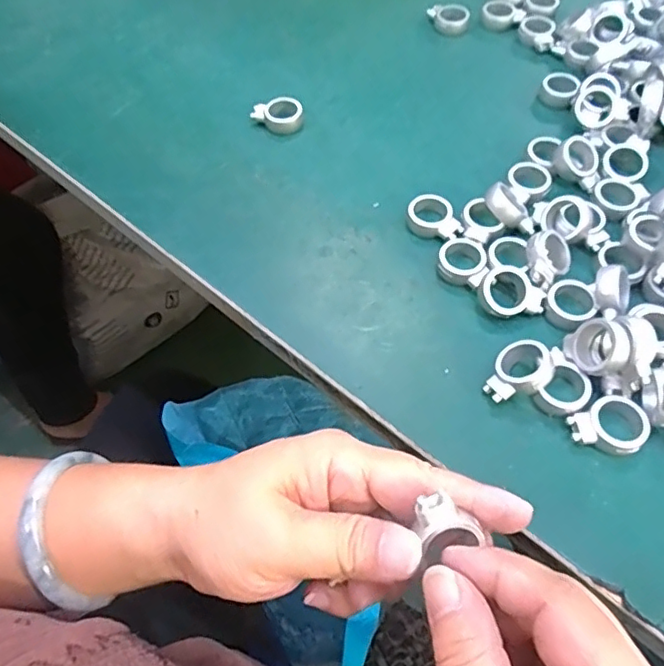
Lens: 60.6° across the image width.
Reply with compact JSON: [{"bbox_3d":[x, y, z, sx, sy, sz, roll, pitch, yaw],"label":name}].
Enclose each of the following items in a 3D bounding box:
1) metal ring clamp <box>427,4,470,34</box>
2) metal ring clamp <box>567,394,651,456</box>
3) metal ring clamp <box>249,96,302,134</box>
[{"bbox_3d":[0.090,-0.243,0.441,0.031,0.013,0.023,7,59,7],"label":"metal ring clamp"},{"bbox_3d":[0.126,0.044,0.258,0.033,0.010,0.026,-24,60,-12],"label":"metal ring clamp"},{"bbox_3d":[-0.037,-0.146,0.381,0.033,0.012,0.024,-10,58,-3],"label":"metal ring clamp"}]

